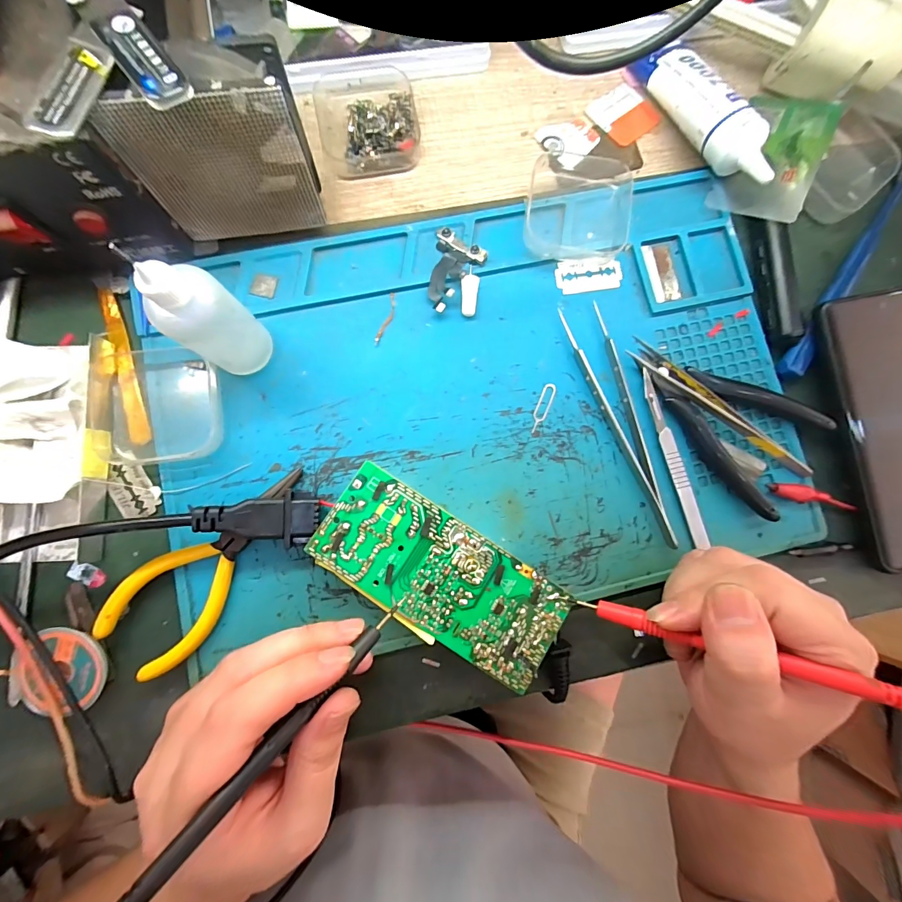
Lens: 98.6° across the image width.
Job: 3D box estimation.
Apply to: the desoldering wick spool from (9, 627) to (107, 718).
[{"bbox_3d":[-0.205,0.114,0.205,0.043,0.018,0.042,0,84,-3],"label":"desoldering wick spool"}]

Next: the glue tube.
[{"bbox_3d":[0.161,-0.214,0.246,0.030,0.028,0.119,-33,81,24],"label":"glue tube"}]

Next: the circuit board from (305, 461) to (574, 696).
[{"bbox_3d":[-0.006,0.066,0.213,0.132,0.027,0.057,32,83,1],"label":"circuit board"}]

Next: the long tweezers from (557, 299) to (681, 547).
[{"bbox_3d":[0.108,-0.019,0.235,0.025,0.010,0.149,-23,85,-5],"label":"long tweezers"}]

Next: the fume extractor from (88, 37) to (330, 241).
[{"bbox_3d":[-0.113,-0.147,0.199,0.079,0.087,0.030,-13,85,-4],"label":"fume extractor"}]

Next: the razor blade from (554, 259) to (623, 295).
[{"bbox_3d":[0.088,-0.112,0.247,0.042,0.004,0.021,-6,84,-4],"label":"razor blade"}]

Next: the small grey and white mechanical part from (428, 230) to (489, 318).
[{"bbox_3d":[0.004,-0.111,0.240,0.031,0.009,0.052,9,83,-2],"label":"small grey and white mechanical part"}]

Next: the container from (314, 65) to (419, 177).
[{"bbox_3d":[-0.054,-0.214,0.247,0.062,0.021,0.063,-12,85,-4],"label":"container"}]

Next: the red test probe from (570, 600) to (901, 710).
[{"bbox_3d":[0.116,0.082,0.164,0.120,0.005,0.009,6,82,30],"label":"red test probe"}]

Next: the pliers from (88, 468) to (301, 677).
[{"bbox_3d":[-0.129,0.061,0.215,0.051,0.013,0.127,44,83,2],"label":"pliers"}]

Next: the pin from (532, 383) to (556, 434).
[{"bbox_3d":[0.056,-0.026,0.237,0.008,0.004,0.032,24,83,0],"label":"pin"}]

